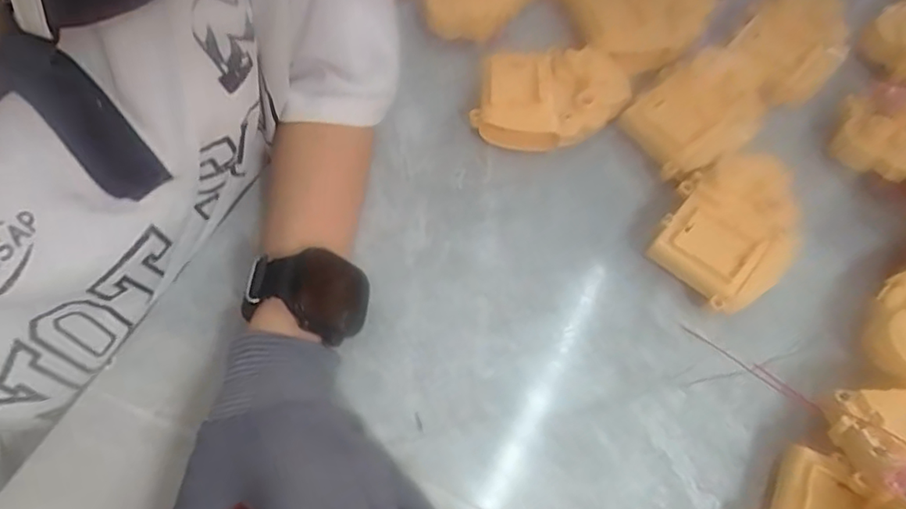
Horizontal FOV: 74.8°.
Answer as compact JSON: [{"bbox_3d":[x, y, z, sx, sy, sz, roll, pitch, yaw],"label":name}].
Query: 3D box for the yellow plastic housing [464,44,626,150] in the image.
[{"bbox_3d":[0.066,-0.104,0.406,0.102,0.034,0.067,-2,65,-2],"label":"yellow plastic housing"}]

